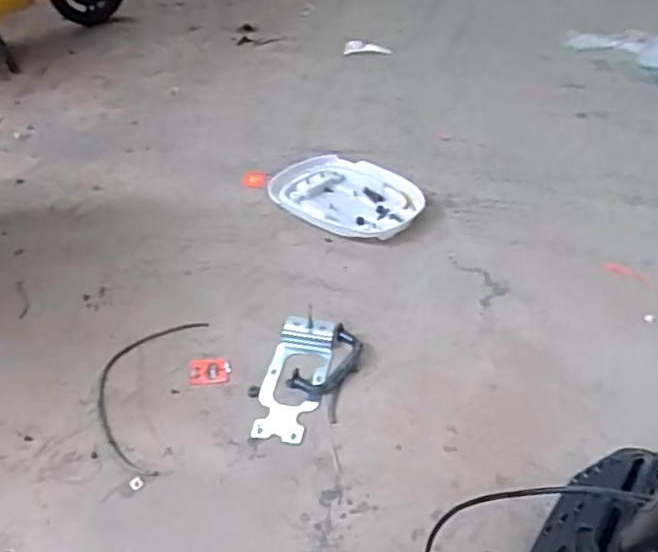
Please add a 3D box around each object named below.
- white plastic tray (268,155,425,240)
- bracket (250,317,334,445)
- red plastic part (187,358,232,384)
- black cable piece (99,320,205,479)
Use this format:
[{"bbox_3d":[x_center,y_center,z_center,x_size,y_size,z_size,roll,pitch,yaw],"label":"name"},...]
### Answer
[{"bbox_3d":[0.039,-0.198,1.519,0.377,0.039,0.275,26,46,30],"label":"white plastic tray"},{"bbox_3d":[-0.058,0.172,1.076,0.103,0.028,0.258,6,39,9],"label":"bracket"},{"bbox_3d":[-0.210,0.166,1.092,0.074,0.005,0.058,-1,39,0],"label":"red plastic part"},{"bbox_3d":[-0.323,0.189,1.062,0.155,0.006,0.326,3,39,5],"label":"black cable piece"}]

